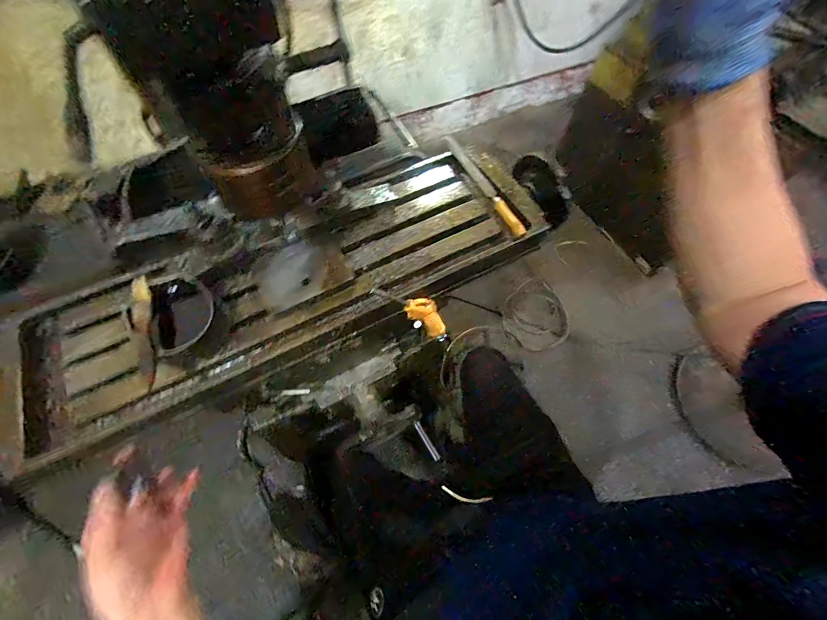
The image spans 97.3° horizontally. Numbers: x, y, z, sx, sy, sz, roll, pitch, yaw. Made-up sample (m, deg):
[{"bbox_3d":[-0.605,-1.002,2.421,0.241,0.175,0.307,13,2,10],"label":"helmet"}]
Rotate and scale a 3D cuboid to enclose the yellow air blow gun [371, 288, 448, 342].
[{"bbox_3d":[0.013,0.004,0.567,0.049,0.196,0.027,-15,58,25],"label":"yellow air blow gun"}]

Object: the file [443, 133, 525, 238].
[{"bbox_3d":[0.125,-0.225,0.646,0.018,0.022,0.262,-21,64,-12],"label":"file"}]

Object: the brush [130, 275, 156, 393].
[{"bbox_3d":[-0.332,0.026,0.448,0.020,0.015,0.140,-13,77,-8],"label":"brush"}]

